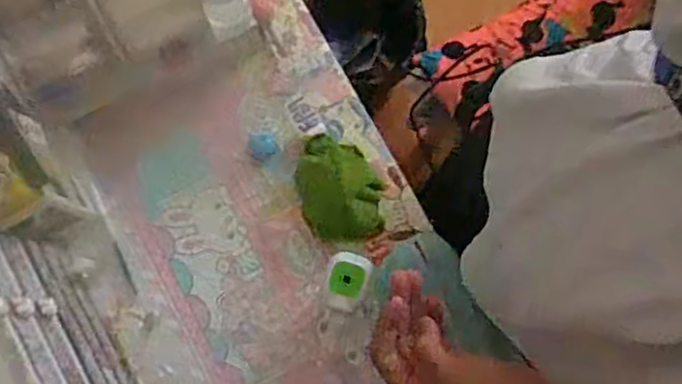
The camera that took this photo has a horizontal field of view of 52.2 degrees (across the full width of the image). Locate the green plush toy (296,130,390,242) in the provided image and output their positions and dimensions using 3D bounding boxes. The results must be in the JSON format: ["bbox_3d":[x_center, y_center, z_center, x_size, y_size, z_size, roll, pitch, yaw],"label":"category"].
[{"bbox_3d":[-0.003,-0.007,0.841,0.095,0.056,0.127,-17,80,-3],"label":"green plush toy"}]

